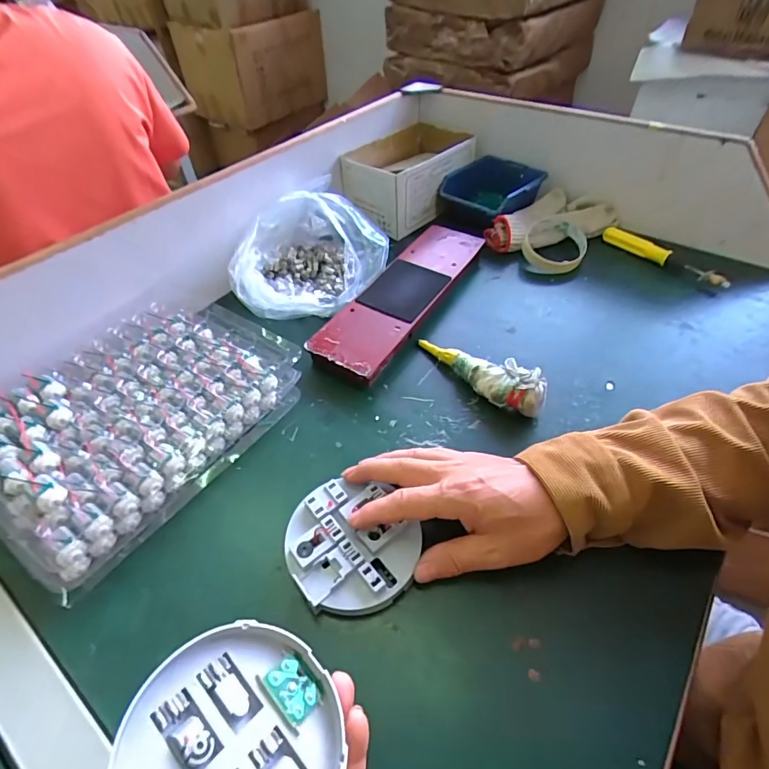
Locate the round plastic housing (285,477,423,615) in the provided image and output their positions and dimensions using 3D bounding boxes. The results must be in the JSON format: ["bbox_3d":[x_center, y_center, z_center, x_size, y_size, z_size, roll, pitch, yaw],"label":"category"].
[{"bbox_3d":[-0.026,0.120,0.342,0.091,0.014,0.100,-1,48,1],"label":"round plastic housing"}]

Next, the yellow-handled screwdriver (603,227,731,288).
[{"bbox_3d":[0.366,-0.167,0.591,0.022,0.020,0.163,-33,55,-25],"label":"yellow-handled screwdriver"}]

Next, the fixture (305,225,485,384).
[{"bbox_3d":[0.023,-0.109,0.544,0.087,0.026,0.288,22,53,21],"label":"fixture"}]

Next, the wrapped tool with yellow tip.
[{"bbox_3d":[0.094,-0.020,0.455,0.039,0.043,0.155,-33,55,-25],"label":"wrapped tool with yellow tip"}]

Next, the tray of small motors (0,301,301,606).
[{"bbox_3d":[-0.234,0.025,0.418,0.202,0.057,0.262,27,54,24],"label":"tray of small motors"}]

